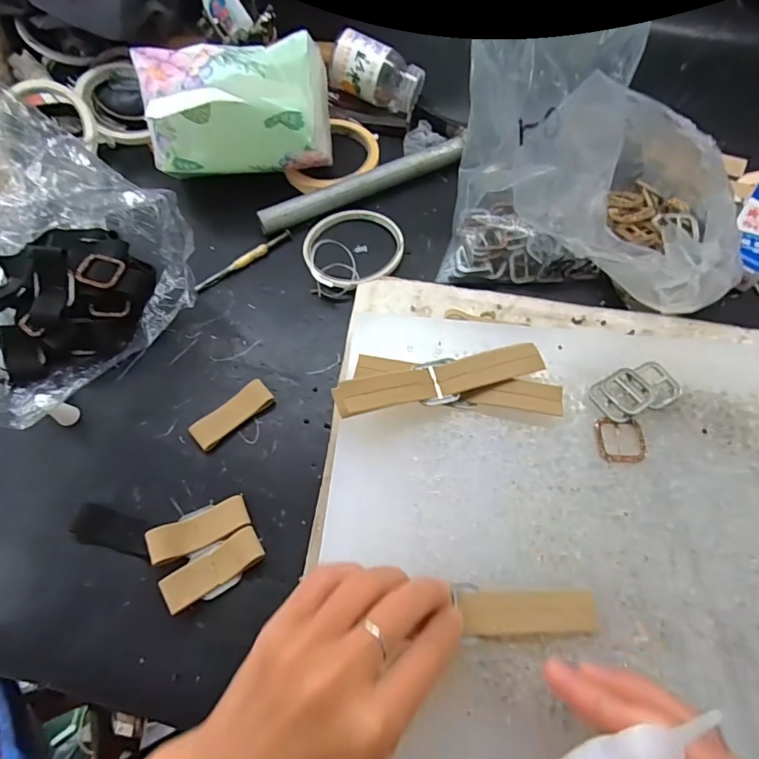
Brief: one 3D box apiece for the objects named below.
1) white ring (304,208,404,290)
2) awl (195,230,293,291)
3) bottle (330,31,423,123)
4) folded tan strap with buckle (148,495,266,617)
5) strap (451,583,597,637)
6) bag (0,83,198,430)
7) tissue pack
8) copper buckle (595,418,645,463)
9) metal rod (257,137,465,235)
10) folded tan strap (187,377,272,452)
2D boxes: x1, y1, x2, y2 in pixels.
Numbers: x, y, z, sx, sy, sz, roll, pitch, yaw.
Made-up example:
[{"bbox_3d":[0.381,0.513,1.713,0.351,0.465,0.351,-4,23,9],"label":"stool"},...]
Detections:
[{"bbox_3d":[-0.024,-0.114,0.390,0.085,0.014,0.095,22,62,13],"label":"white ring"},{"bbox_3d":[-0.115,-0.102,0.388,0.094,0.006,0.007,-37,70,-16],"label":"awl"},{"bbox_3d":[-0.001,-0.294,0.447,0.083,0.057,0.040,20,64,8],"label":"bottle"},{"bbox_3d":[-0.107,0.106,0.284,0.058,0.017,0.052,-27,68,-12],"label":"folded tan strap with buckle"},{"bbox_3d":[0.077,0.120,0.237,0.071,0.004,0.023,3,69,-2],"label":"strap"},{"bbox_3d":[-0.277,-0.115,0.315,0.270,0.152,0.170,37,68,16],"label":"bag"},{"bbox_3d":[-0.119,-0.225,0.395,0.149,0.097,0.076,-4,65,-3],"label":"tissue pack"},{"bbox_3d":[0.146,0.036,0.275,0.027,0.004,0.026,3,65,1],"label":"copper buckle"},{"bbox_3d":[-0.013,-0.177,0.416,0.200,0.020,0.019,-24,67,-10],"label":"metal rod"},{"bbox_3d":[-0.106,0.025,0.329,0.060,0.007,0.022,-38,71,-16],"label":"folded tan strap"}]

